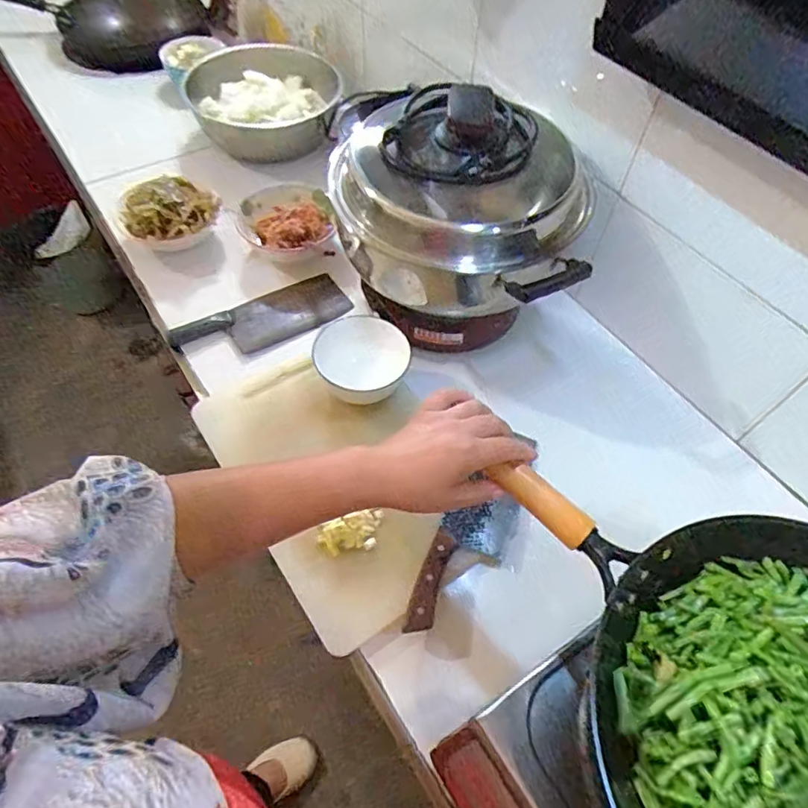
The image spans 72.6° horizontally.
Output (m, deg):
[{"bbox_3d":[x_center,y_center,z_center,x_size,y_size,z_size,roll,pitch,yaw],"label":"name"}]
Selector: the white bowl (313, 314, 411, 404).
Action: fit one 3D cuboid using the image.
[{"bbox_3d":[-0.061,-0.057,0.787,0.135,0.080,0.108,13,57,6],"label":"white bowl"}]

